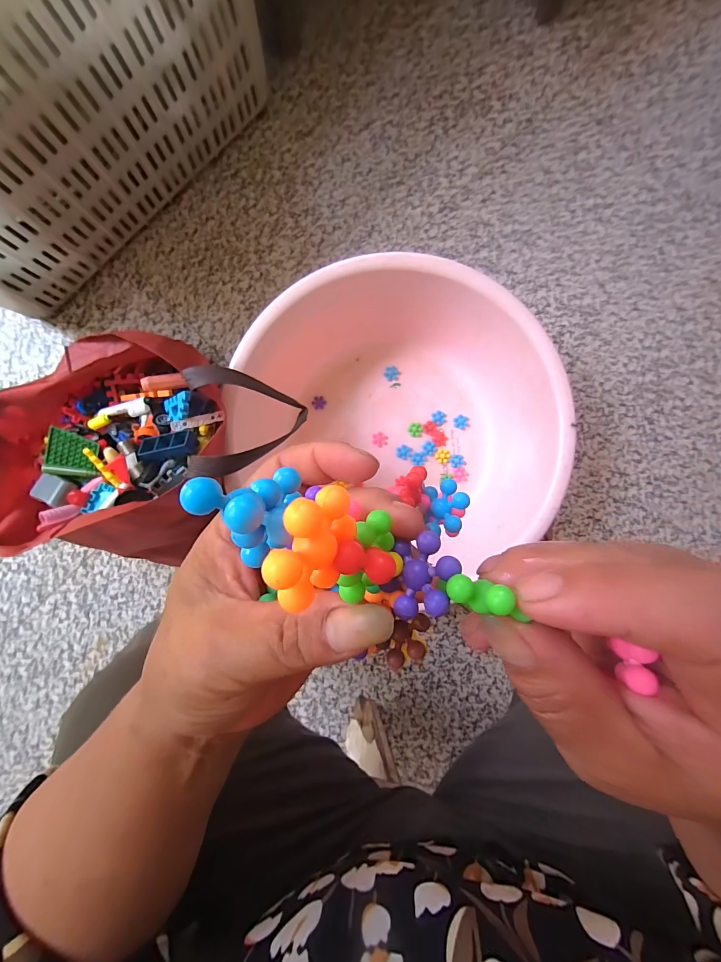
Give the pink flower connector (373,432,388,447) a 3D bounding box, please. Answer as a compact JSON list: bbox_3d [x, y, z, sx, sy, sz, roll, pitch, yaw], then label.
[{"bbox_3d":[0.036,-0.076,0.667,0.030,0.004,0.025,38,89,0],"label":"pink flower connector"}]

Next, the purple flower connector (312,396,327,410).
[{"bbox_3d":[-0.076,-0.144,0.667,0.025,0.007,0.024,0,89,-1],"label":"purple flower connector"}]

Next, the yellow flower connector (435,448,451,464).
[{"bbox_3d":[0.151,-0.046,0.664,0.027,0.005,0.026,0,89,-1],"label":"yellow flower connector"}]

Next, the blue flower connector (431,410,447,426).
[{"bbox_3d":[0.144,-0.116,0.664,0.026,0.005,0.026,0,89,-1],"label":"blue flower connector"}]

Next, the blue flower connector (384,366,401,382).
[{"bbox_3d":[0.058,-0.196,0.666,0.029,0.007,0.025,42,89,0],"label":"blue flower connector"}]

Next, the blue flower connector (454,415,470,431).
[{"bbox_3d":[0.185,-0.107,0.662,0.030,0.009,0.025,19,89,0],"label":"blue flower connector"}]

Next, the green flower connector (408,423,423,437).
[{"bbox_3d":[0.101,-0.094,0.665,0.025,0.009,0.026,2,89,-1],"label":"green flower connector"}]

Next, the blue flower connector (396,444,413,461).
[{"bbox_3d":[0.080,-0.052,0.662,0.029,0.004,0.026,22,89,0],"label":"blue flower connector"}]

